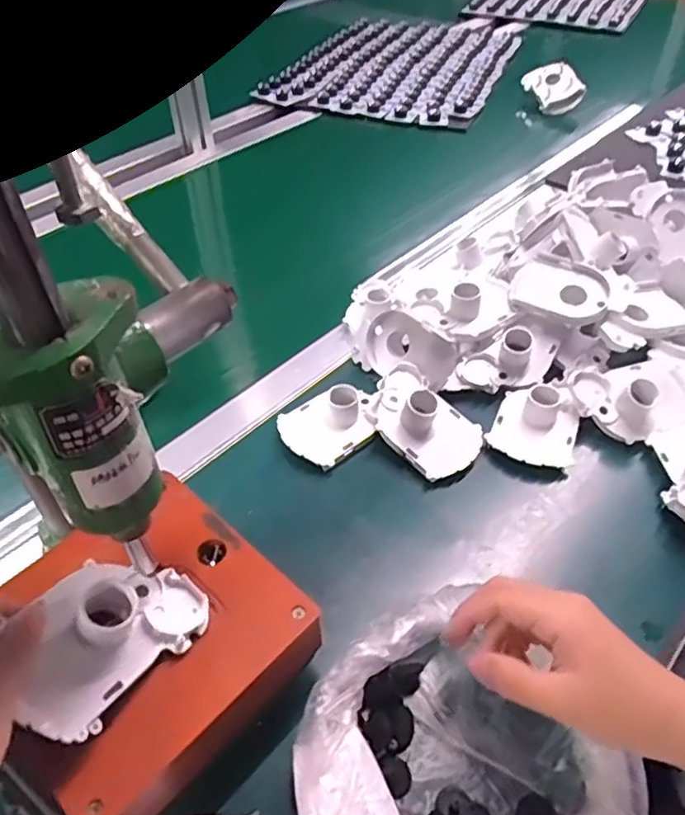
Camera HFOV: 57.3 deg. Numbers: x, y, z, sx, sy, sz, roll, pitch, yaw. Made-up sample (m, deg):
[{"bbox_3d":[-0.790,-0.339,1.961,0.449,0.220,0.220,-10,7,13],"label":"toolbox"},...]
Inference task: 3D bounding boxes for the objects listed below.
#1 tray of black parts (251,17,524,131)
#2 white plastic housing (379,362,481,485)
[{"bbox_3d":[0.108,-0.630,1.128,0.357,0.021,0.460,17,48,17],"label":"tray of black parts"},{"bbox_3d":[0.067,0.011,0.526,0.068,0.049,0.097,-37,55,-27],"label":"white plastic housing"}]

